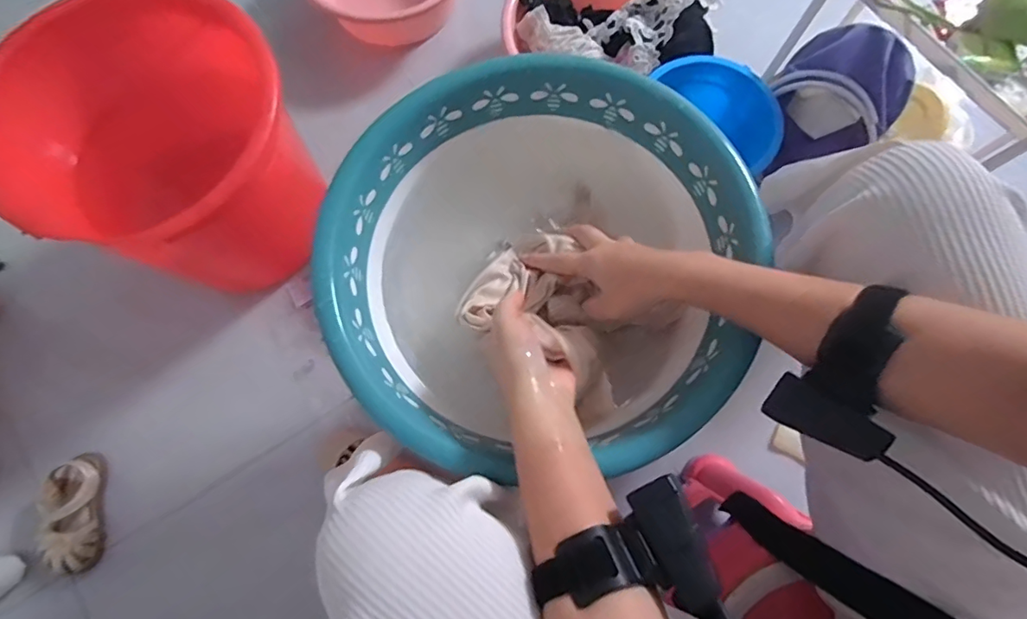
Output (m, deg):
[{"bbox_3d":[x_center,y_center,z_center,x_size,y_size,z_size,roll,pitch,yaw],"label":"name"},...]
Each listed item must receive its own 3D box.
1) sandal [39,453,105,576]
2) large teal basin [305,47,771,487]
[{"bbox_3d":[-0.596,0.278,0.691,0.067,0.043,0.147,-14,76,-3],"label":"sandal"},{"bbox_3d":[0.018,-0.037,0.476,0.344,0.137,0.354,0,76,1],"label":"large teal basin"}]

